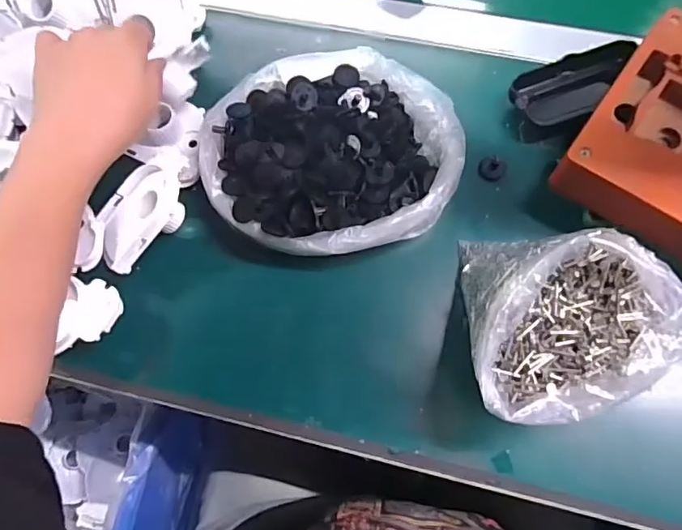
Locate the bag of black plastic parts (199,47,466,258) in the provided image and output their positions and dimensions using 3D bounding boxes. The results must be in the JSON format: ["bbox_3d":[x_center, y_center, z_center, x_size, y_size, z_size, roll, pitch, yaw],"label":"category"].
[{"bbox_3d":[-0.005,-0.085,0.411,0.187,0.049,0.163,-28,74,-6],"label":"bag of black plastic parts"}]

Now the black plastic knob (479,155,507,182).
[{"bbox_3d":[0.126,-0.080,0.428,0.024,0.007,0.020,-44,76,-10],"label":"black plastic knob"}]

